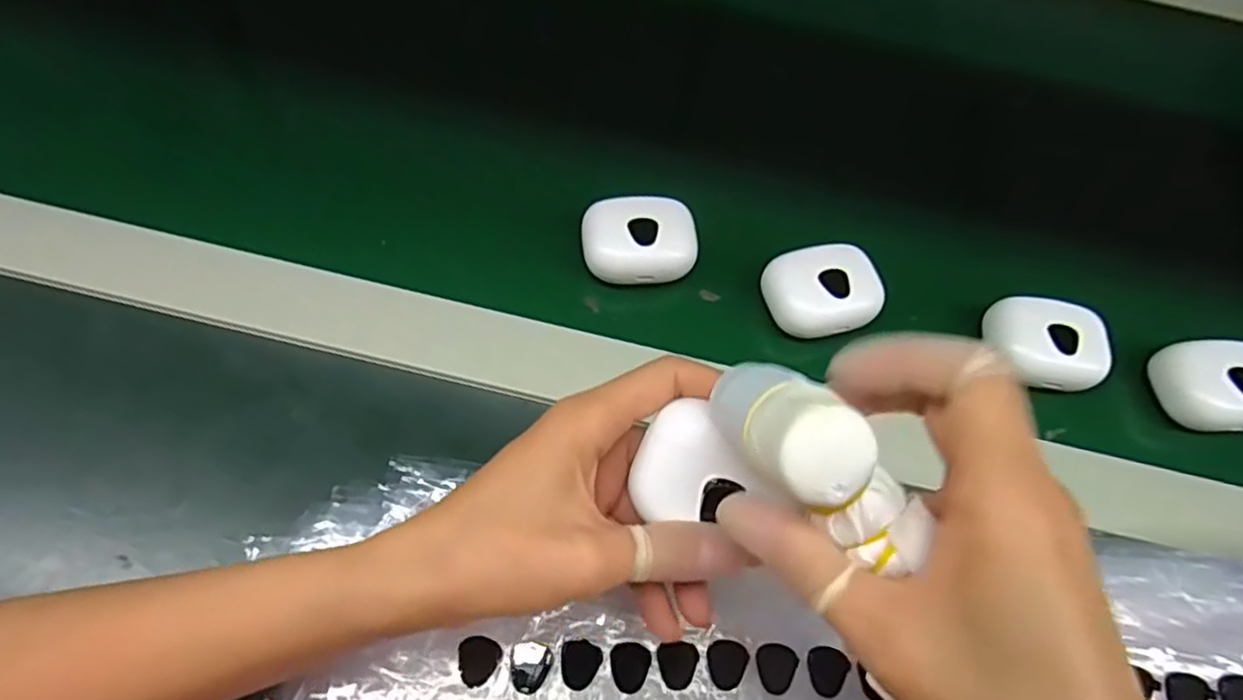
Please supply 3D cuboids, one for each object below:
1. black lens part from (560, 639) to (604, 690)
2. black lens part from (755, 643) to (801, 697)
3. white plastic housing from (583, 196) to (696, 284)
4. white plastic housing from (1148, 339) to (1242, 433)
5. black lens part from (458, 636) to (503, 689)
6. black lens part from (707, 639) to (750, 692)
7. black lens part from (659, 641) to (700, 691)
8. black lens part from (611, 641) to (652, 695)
[{"bbox_3d":[-0.016,0.121,0.257,0.015,0.004,0.017,10,64,0],"label":"black lens part"},{"bbox_3d":[0.060,0.125,0.263,0.015,0.004,0.018,18,72,13],"label":"black lens part"},{"bbox_3d":[0.010,-0.058,0.350,0.057,0.021,0.040,-8,65,-9],"label":"white plastic housing"},{"bbox_3d":[0.306,0.018,0.342,0.050,0.021,0.045,1,64,-5],"label":"white plastic housing"},{"bbox_3d":[-0.055,0.118,0.254,0.015,0.004,0.017,20,64,4],"label":"black lens part"},{"bbox_3d":[0.041,0.123,0.263,0.015,0.004,0.018,22,64,5],"label":"black lens part"},{"bbox_3d":[0.023,0.123,0.261,0.015,0.004,0.017,-2,64,-7],"label":"black lens part"},{"bbox_3d":[0.003,0.122,0.259,0.015,0.004,0.018,20,64,4],"label":"black lens part"}]

